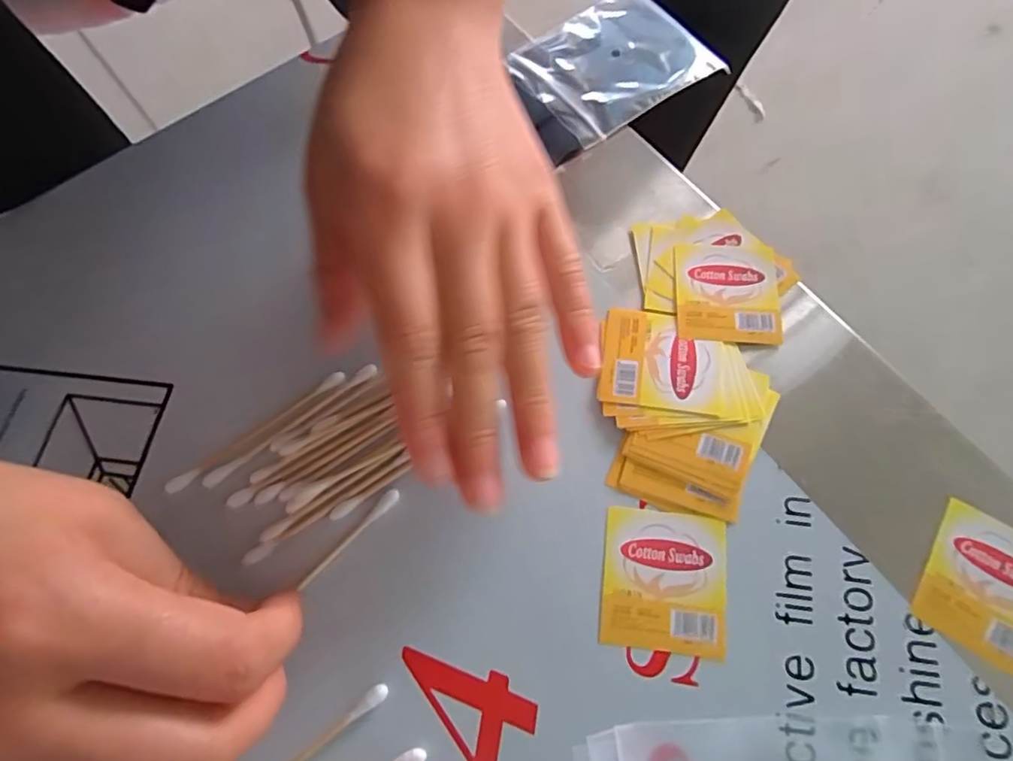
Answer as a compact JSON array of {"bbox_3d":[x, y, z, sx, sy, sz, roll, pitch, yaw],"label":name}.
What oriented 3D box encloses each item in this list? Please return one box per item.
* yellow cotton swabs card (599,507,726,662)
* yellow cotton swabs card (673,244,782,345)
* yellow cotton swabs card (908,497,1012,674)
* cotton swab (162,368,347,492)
[{"bbox_3d":[0.051,0.065,0.185,0.040,0.004,0.042,6,69,4],"label":"yellow cotton swabs card"},{"bbox_3d":[0.086,-0.035,0.223,0.039,0.004,0.043,3,70,4],"label":"yellow cotton swabs card"},{"bbox_3d":[0.155,0.066,0.182,0.039,0.004,0.043,28,74,12],"label":"yellow cotton swabs card"},{"bbox_3d":[-0.090,0.018,0.208,0.071,0.004,0.005,-36,71,-11],"label":"cotton swab"}]

